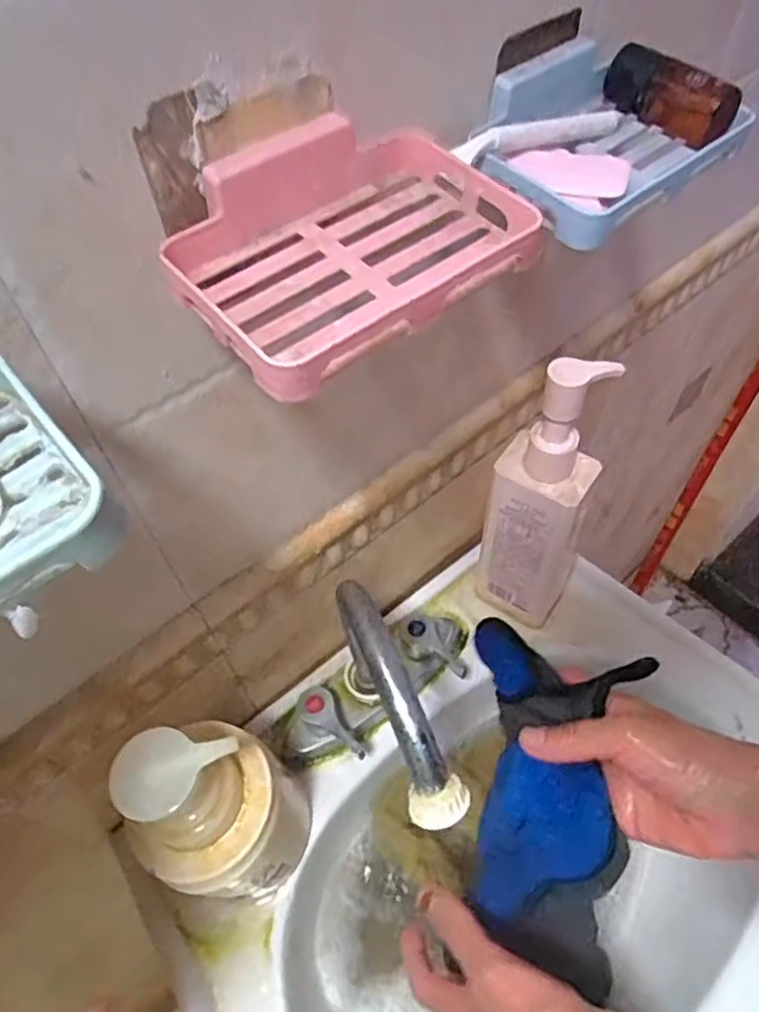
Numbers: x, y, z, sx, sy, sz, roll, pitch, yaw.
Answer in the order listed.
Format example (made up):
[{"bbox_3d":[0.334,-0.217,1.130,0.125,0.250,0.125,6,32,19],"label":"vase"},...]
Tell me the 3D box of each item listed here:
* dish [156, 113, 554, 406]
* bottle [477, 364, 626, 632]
[{"bbox_3d":[-0.012,-0.099,0.238,0.125,0.035,0.091,-37,61,-21],"label":"dish"},{"bbox_3d":[0.122,0.005,0.503,0.075,0.271,0.057,14,56,12],"label":"bottle"}]

